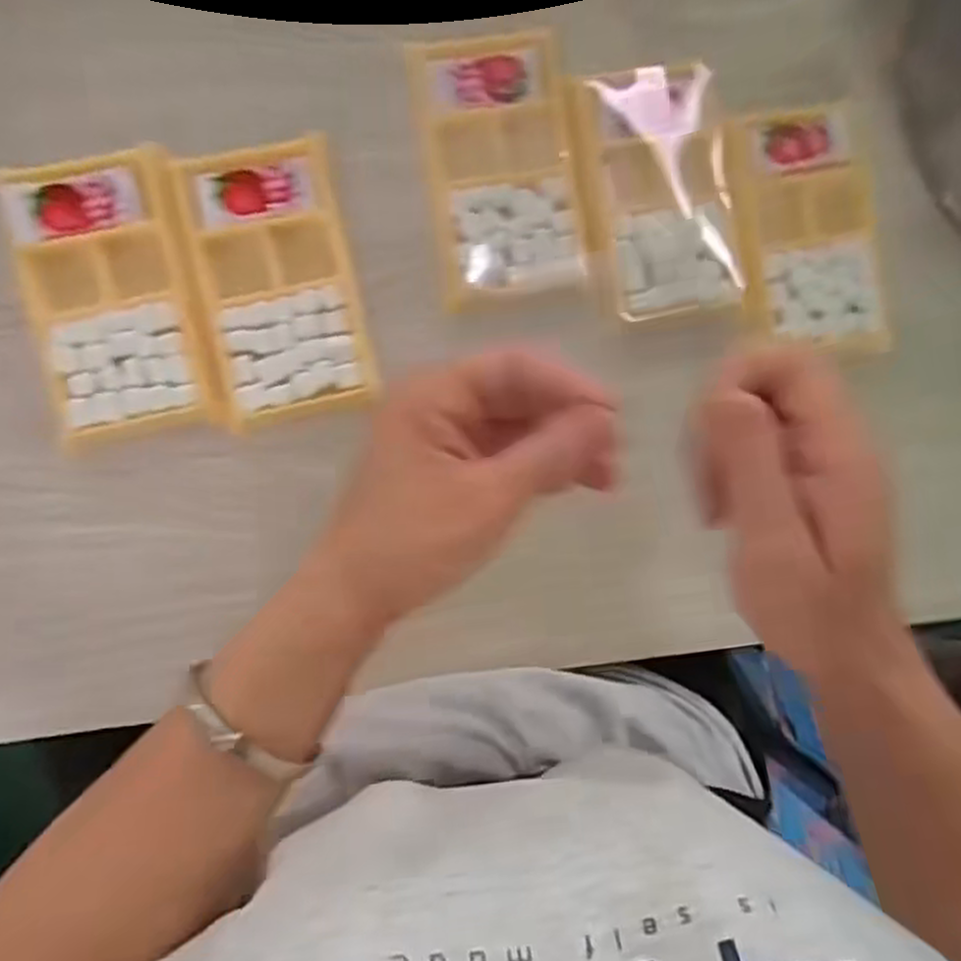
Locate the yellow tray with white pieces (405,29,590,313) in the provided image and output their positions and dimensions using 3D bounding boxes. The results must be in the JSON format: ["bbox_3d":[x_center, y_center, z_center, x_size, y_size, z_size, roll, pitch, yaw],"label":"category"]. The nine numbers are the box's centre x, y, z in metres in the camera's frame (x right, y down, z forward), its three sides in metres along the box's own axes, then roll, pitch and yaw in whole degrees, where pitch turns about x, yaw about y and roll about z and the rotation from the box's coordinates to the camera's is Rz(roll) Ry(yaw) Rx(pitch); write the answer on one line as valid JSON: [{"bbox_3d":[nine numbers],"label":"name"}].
[{"bbox_3d":[0.011,-0.159,0.392,0.075,0.008,0.133,-9,93,-7],"label":"yellow tray with white pieces"}]

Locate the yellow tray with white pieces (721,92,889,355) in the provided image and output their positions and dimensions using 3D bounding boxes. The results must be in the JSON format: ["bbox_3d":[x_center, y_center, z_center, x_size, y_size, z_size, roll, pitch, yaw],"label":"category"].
[{"bbox_3d":[0.174,-0.131,0.411,0.077,0.006,0.130,-12,94,-7],"label":"yellow tray with white pieces"}]

